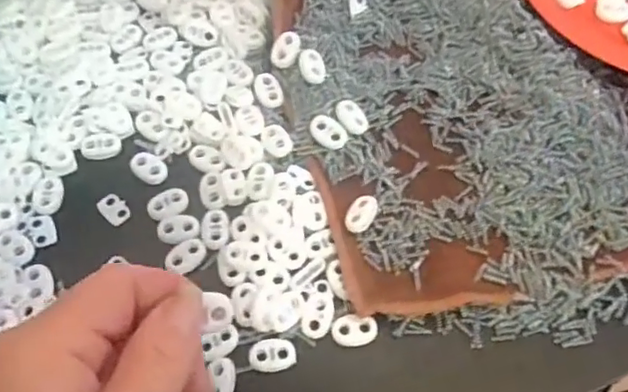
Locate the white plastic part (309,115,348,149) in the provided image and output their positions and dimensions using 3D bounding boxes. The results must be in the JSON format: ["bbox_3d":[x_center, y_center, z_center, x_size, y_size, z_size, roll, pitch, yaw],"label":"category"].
[{"bbox_3d":[0.008,-0.035,0.339,0.023,0.008,0.015,38,69,17],"label":"white plastic part"}]

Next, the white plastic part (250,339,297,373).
[{"bbox_3d":[-0.020,0.077,0.291,0.022,0.004,0.015,-4,63,-3],"label":"white plastic part"}]

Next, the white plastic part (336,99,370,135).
[{"bbox_3d":[0.022,-0.045,0.346,0.016,0.008,0.022,-20,65,-11],"label":"white plastic part"}]

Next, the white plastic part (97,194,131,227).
[{"bbox_3d":[-0.110,0.007,0.328,0.013,0.004,0.020,-34,69,-17],"label":"white plastic part"}]

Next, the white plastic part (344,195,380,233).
[{"bbox_3d":[0.026,0.009,0.318,0.015,0.005,0.023,24,65,11],"label":"white plastic part"}]

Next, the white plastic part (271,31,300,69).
[{"bbox_3d":[-0.016,-0.087,0.356,0.015,0.004,0.024,23,77,-2],"label":"white plastic part"}]

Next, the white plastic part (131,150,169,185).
[{"bbox_3d":[-0.093,-0.016,0.337,0.022,0.004,0.016,28,66,13],"label":"white plastic part"}]

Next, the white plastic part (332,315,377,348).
[{"bbox_3d":[0.020,0.067,0.297,0.022,0.004,0.015,3,63,0],"label":"white plastic part"}]

